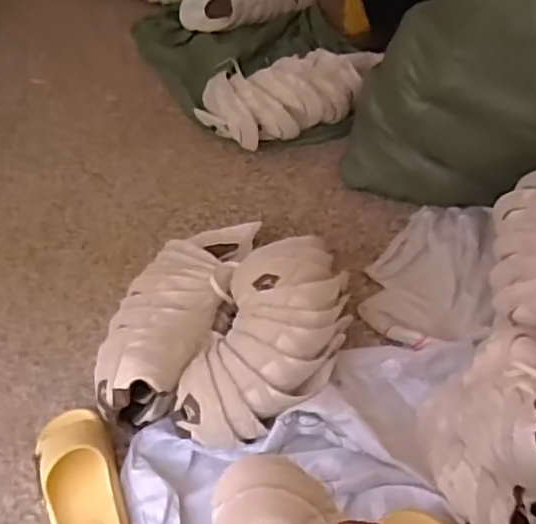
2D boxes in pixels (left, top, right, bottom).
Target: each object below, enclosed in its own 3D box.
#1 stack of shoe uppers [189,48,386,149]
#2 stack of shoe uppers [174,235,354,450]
[{"bbox_3d":[0.054,-0.372,1.489,0.384,0.132,0.175,-18,46,-16],"label":"stack of shoe uppers"},{"bbox_3d":[0.007,0.103,1.015,0.194,0.100,0.350,13,46,15],"label":"stack of shoe uppers"}]

